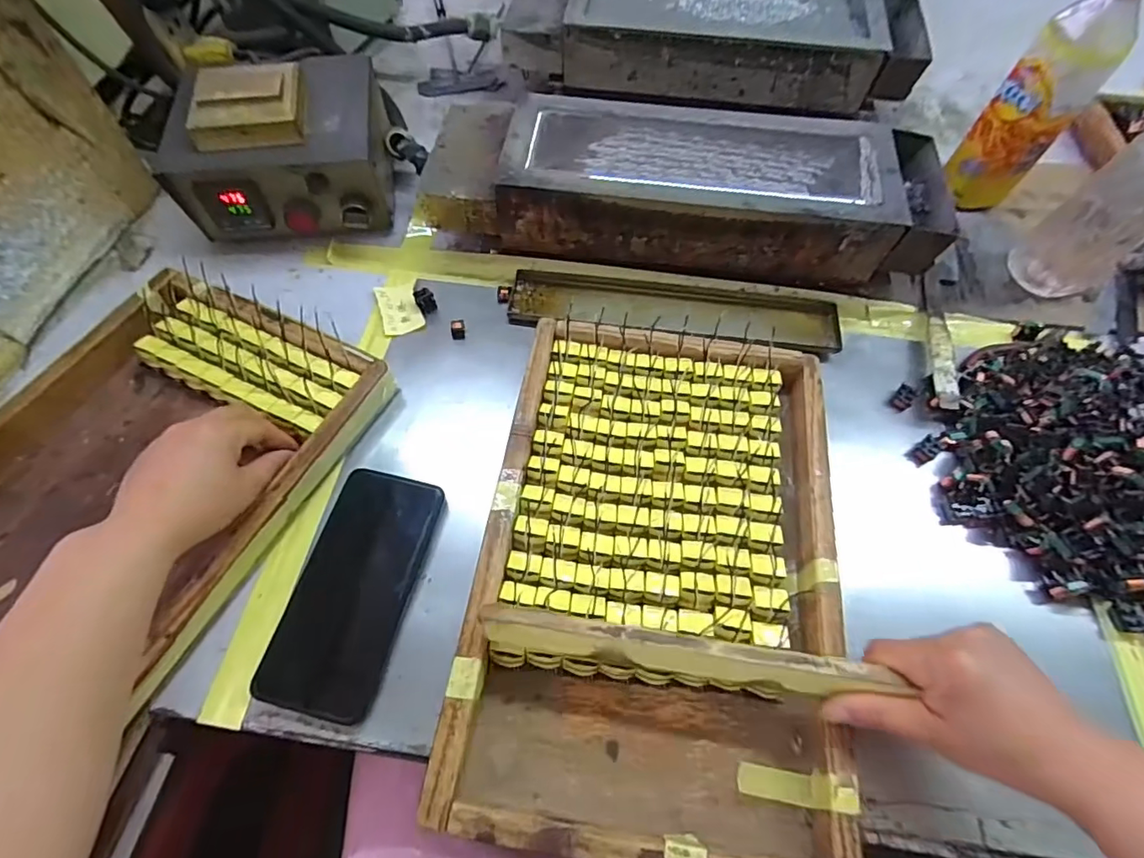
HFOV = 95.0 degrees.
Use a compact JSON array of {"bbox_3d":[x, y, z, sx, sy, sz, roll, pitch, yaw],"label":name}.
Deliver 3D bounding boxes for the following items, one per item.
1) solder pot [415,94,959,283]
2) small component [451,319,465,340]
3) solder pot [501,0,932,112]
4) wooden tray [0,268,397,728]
[{"bbox_3d":[0.099,-0.223,0.496,0.455,0.097,0.148,8,66,3],"label":"solder pot"},{"bbox_3d":[-0.104,-0.091,0.479,0.013,0.011,0.015,-9,66,-5],"label":"small component"},{"bbox_3d":[0.156,-0.445,0.614,0.454,0.106,0.150,7,66,2],"label":"solder pot"},{"bbox_3d":[-0.327,0.047,0.382,0.238,0.043,0.341,23,67,9],"label":"wooden tray"}]

